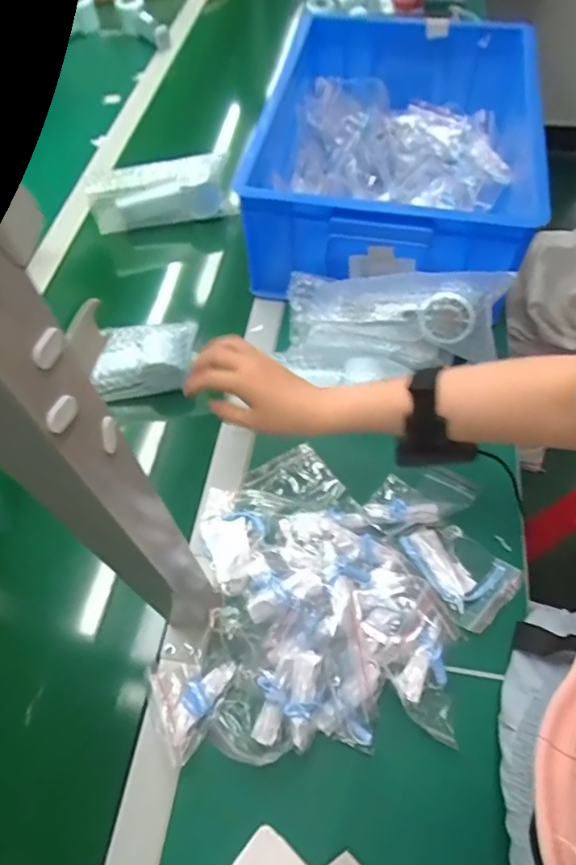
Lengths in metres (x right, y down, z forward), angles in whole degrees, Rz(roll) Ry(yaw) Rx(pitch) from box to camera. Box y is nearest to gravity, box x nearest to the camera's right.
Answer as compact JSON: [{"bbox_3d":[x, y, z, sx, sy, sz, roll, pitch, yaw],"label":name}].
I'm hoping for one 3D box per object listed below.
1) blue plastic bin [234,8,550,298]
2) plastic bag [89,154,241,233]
[{"bbox_3d":[0.149,-0.393,0.716,0.332,0.143,0.452,9,60,6],"label":"blue plastic bin"},{"bbox_3d":[-0.183,-0.354,0.777,0.209,0.080,0.044,-11,60,-6],"label":"plastic bag"}]

